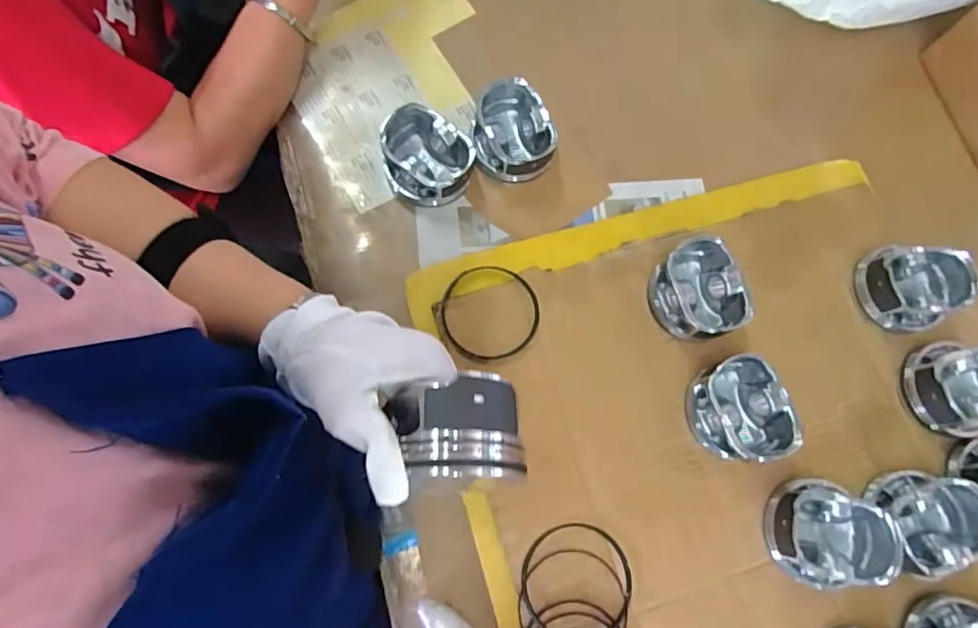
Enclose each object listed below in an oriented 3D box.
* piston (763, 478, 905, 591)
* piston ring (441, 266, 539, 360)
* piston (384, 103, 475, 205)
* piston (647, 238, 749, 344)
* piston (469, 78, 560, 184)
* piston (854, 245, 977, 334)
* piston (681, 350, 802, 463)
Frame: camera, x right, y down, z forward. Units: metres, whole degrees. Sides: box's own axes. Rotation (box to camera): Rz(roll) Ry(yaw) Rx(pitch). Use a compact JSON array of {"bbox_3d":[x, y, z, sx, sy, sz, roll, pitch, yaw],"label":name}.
[{"bbox_3d":[0.278,0.181,0.455,0.093,0.046,0.082,28,76,6],"label":"piston"},{"bbox_3d":[0.002,-0.002,0.506,0.089,0.004,0.087,2,73,-6],"label":"piston ring"},{"bbox_3d":[-0.057,-0.147,0.524,0.084,0.042,0.084,-6,75,-3],"label":"piston"},{"bbox_3d":[0.185,-0.020,0.504,0.072,0.049,0.085,-9,75,-4],"label":"piston"},{"bbox_3d":[0.022,-0.174,0.541,0.073,0.050,0.089,-8,75,-3],"label":"piston"},{"bbox_3d":[0.399,-0.028,0.523,0.087,0.051,0.084,-20,76,-7],"label":"piston"},{"bbox_3d":[0.214,0.083,0.476,0.071,0.039,0.085,-18,76,-6],"label":"piston"}]

